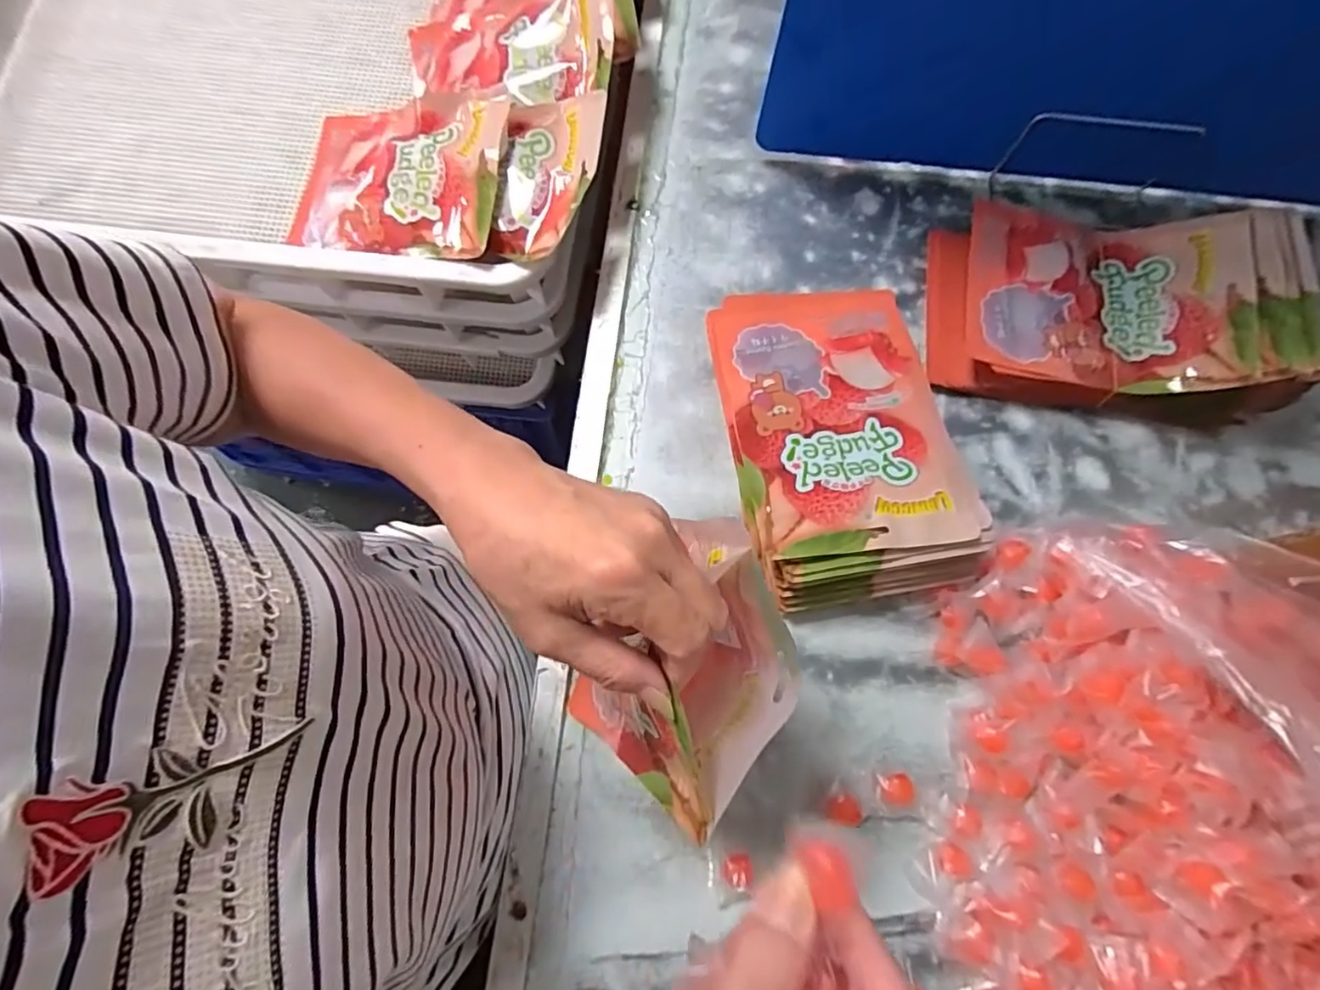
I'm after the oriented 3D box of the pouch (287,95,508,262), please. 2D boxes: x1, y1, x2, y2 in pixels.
[{"bbox_3d":[-0.238,-0.282,0.519,0.217,0.023,0.144,10,83,21],"label":"pouch"}]

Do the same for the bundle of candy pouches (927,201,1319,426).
[{"bbox_3d":[0.373,-0.162,0.490,0.269,0.083,0.168,8,75,1],"label":"bundle of candy pouches"}]

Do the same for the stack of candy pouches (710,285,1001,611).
[{"bbox_3d":[0.135,-0.052,0.464,0.164,0.064,0.268,-10,75,-4],"label":"stack of candy pouches"}]

